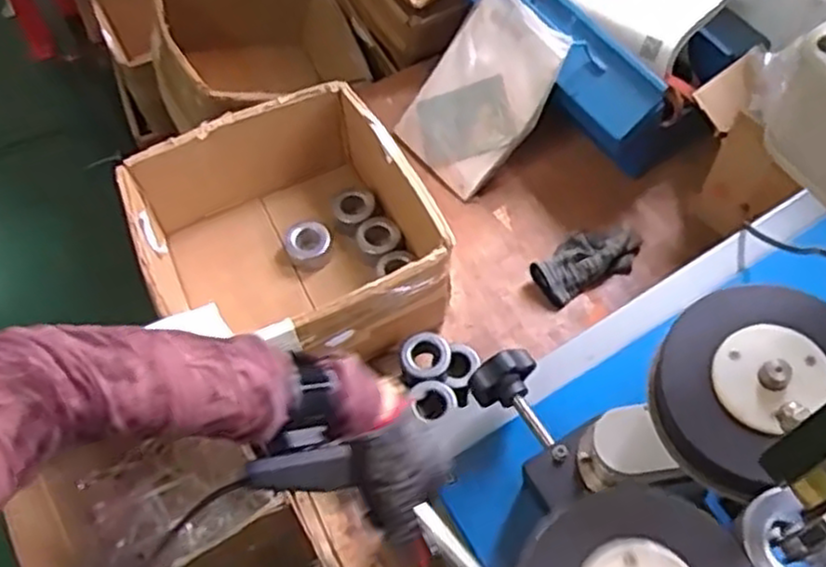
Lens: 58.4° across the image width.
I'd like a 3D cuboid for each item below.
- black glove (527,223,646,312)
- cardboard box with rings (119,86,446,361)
[{"bbox_3d":[0.241,-0.035,1.019,0.156,0.034,0.083,-29,62,-14],"label":"black glove"},{"bbox_3d":[-0.159,-0.052,0.955,0.333,0.176,0.318,-22,61,-10],"label":"cardboard box with rings"}]

